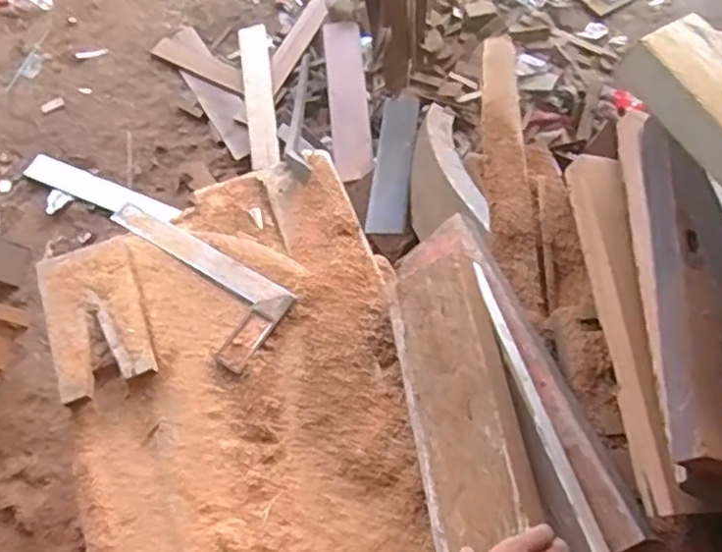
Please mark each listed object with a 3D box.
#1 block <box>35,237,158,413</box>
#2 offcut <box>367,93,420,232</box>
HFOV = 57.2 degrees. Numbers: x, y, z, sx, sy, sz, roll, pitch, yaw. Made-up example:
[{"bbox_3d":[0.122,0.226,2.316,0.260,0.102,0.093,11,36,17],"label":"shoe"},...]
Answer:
[{"bbox_3d":[-0.339,0.047,0.841,0.118,0.034,0.204,-23,66,-5],"label":"block"},{"bbox_3d":[0.078,-0.269,1.531,0.081,0.017,0.429,7,55,5],"label":"offcut"}]

